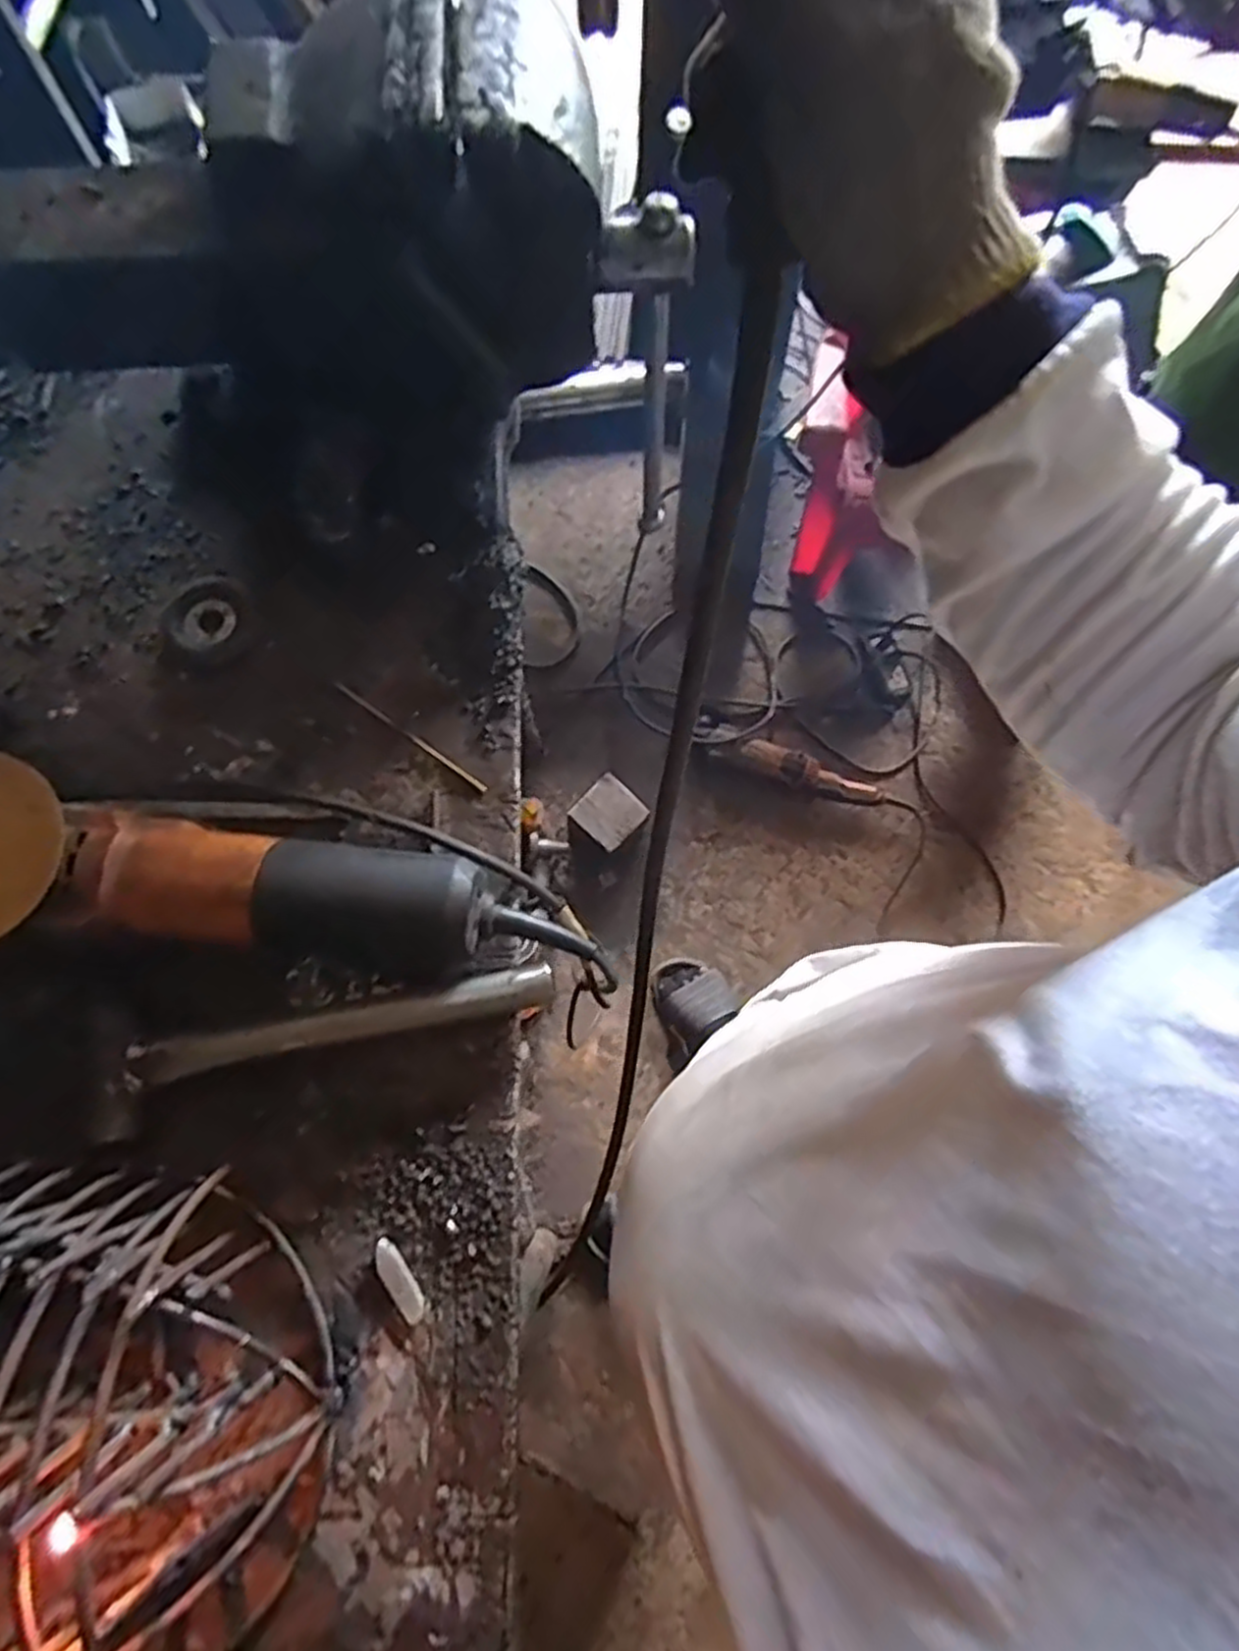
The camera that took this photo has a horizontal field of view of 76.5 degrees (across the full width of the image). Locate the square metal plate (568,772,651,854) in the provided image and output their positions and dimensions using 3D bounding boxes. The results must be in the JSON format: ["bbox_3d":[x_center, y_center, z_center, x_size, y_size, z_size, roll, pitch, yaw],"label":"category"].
[{"bbox_3d":[-0.016,-0.022,1.306,0.099,0.009,0.105,-45,73,-4],"label":"square metal plate"}]

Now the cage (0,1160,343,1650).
[{"bbox_3d":[-0.228,0.259,0.330,0.184,0.114,0.191,0,75,-2],"label":"cage"}]

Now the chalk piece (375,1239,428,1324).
[{"bbox_3d":[-0.111,0.228,0.395,0.014,0.005,0.041,-35,79,-10],"label":"chalk piece"}]

